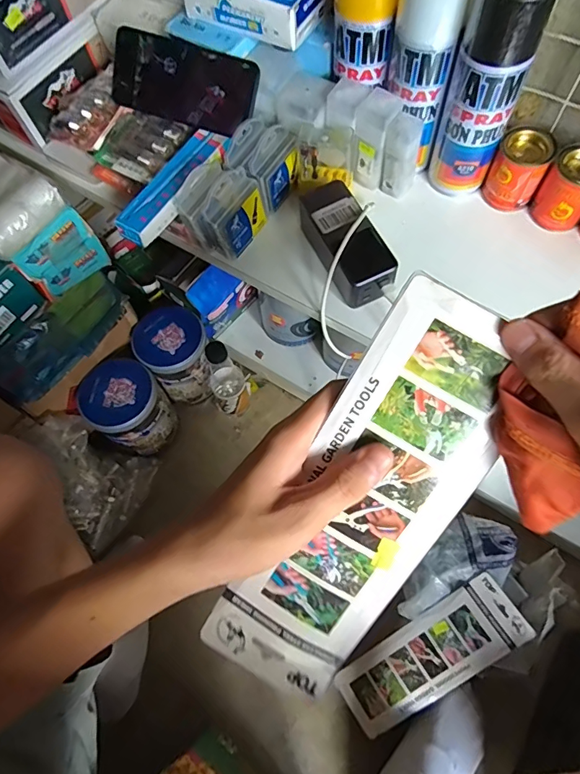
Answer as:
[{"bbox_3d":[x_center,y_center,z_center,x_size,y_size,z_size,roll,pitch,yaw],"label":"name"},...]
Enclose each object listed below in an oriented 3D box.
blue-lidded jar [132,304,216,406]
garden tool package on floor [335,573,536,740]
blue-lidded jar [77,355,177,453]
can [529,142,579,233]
[{"bbox_3d":[-0.190,-0.051,0.782,0.105,0.144,0.119,-29,67,-10],"label":"blue-lidded jar"},{"bbox_3d":[0.185,0.360,0.607,0.263,0.011,0.085,-41,68,11],"label":"garden tool package on floor"},{"bbox_3d":[-0.260,0.034,0.741,0.115,0.128,0.108,-1,65,2],"label":"blue-lidded jar"},{"bbox_3d":[0.297,-0.209,0.484,0.055,0.070,0.048,31,70,15],"label":"can"}]

